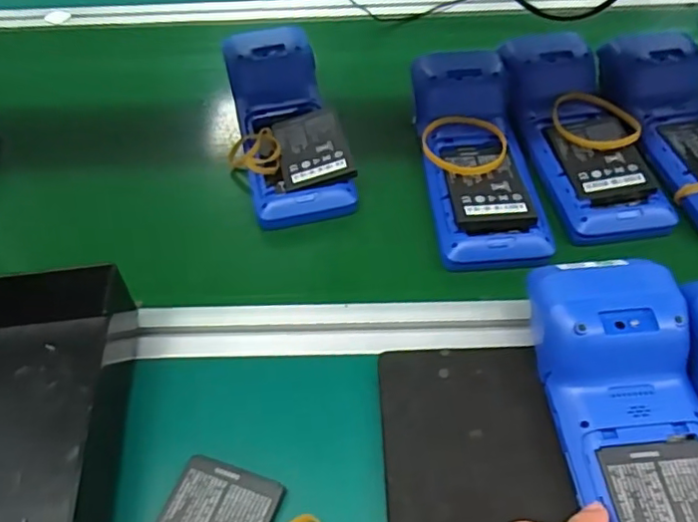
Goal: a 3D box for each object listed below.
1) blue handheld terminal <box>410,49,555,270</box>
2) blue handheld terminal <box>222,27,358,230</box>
[{"bbox_3d":[0.102,-0.095,0.482,0.083,0.046,0.224,-4,50,-1],"label":"blue handheld terminal"},{"bbox_3d":[-0.058,-0.130,0.523,0.079,0.050,0.228,-11,51,-7],"label":"blue handheld terminal"}]

